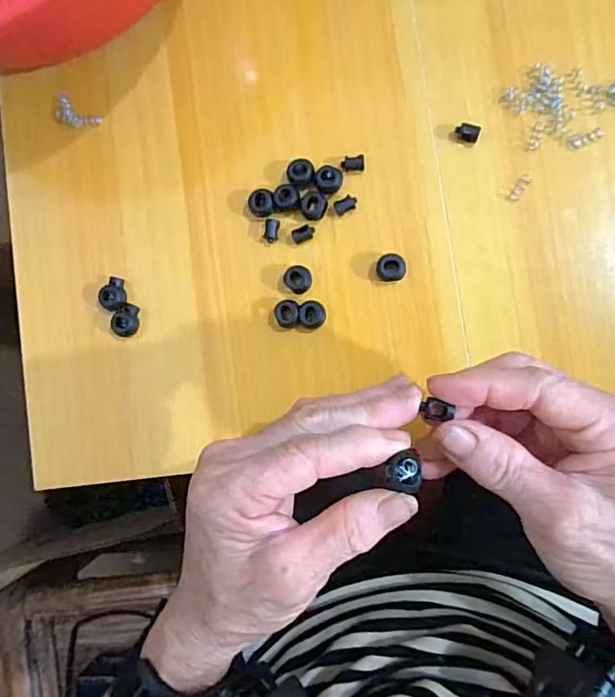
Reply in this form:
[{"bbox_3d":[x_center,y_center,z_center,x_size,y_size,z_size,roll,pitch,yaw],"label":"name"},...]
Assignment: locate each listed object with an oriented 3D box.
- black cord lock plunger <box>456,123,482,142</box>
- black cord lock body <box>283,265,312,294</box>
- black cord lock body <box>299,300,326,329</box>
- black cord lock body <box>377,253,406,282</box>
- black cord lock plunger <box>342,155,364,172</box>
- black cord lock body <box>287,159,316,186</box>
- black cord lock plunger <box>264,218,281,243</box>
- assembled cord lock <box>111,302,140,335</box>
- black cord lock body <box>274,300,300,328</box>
[{"bbox_3d":[0.098,-0.132,0.330,0.015,0.009,0.008,14,89,10],"label":"black cord lock plunger"},{"bbox_3d":[-0.006,-0.044,0.339,0.016,0.012,0.017,-1,87,9],"label":"black cord lock body"},{"bbox_3d":[0.004,-0.021,0.337,0.016,0.011,0.017,2,87,9],"label":"black cord lock body"},{"bbox_3d":[0.052,-0.049,0.330,0.017,0.012,0.016,5,88,9],"label":"black cord lock body"},{"bbox_3d":[0.029,-0.116,0.340,0.014,0.006,0.009,-6,86,9],"label":"black cord lock plunger"},{"bbox_3d":[-0.004,-0.112,0.343,0.017,0.010,0.018,-1,87,9],"label":"black cord lock body"},{"bbox_3d":[-0.023,-0.076,0.346,0.009,0.006,0.014,9,88,10],"label":"black cord lock plunger"},{"bbox_3d":[-0.120,-0.019,0.357,0.015,0.013,0.021,10,88,10],"label":"assembled cord lock"},{"bbox_3d":[-0.012,-0.022,0.338,0.015,0.012,0.017,1,87,9],"label":"black cord lock body"}]

